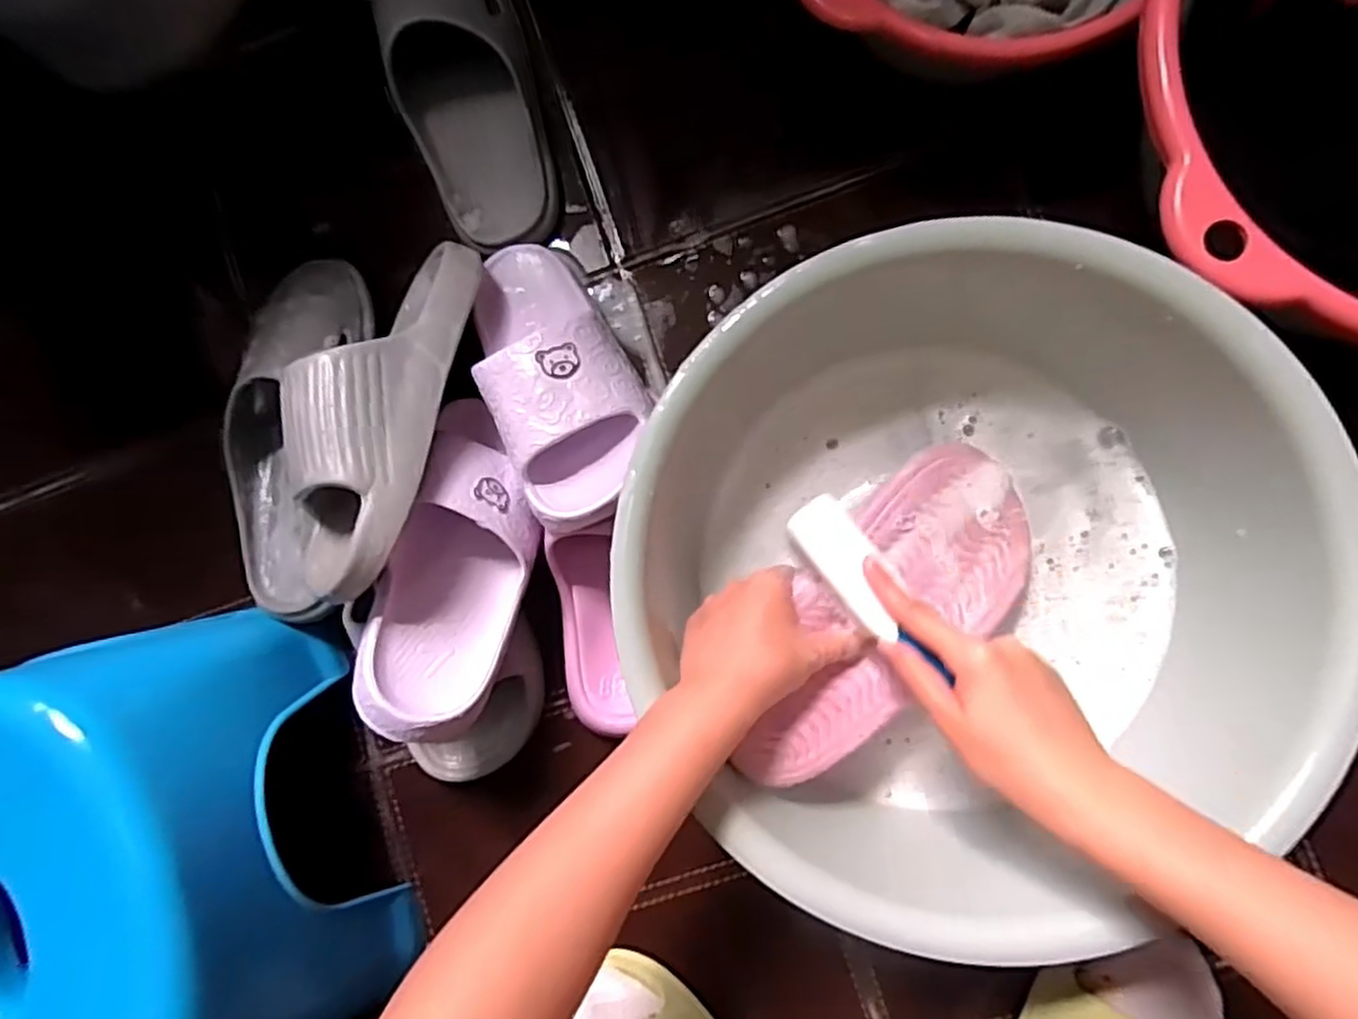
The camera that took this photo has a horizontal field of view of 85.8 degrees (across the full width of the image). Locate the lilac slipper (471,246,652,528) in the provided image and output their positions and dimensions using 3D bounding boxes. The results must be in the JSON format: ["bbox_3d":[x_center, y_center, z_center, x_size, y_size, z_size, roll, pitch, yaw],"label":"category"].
[{"bbox_3d":[-0.087,-0.103,0.498,0.093,0.067,0.229,-23,60,3],"label":"lilac slipper"}]

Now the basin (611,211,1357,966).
[{"bbox_3d":[0.167,0.037,0.447,0.371,0.130,0.374,0,86,7],"label":"basin"}]

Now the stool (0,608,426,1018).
[{"bbox_3d":[-0.341,0.226,0.459,0.232,0.169,0.273,-29,83,4],"label":"stool"}]

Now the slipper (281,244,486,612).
[{"bbox_3d":[-0.189,-0.068,0.479,0.090,0.096,0.260,11,71,6],"label":"slipper"}]

